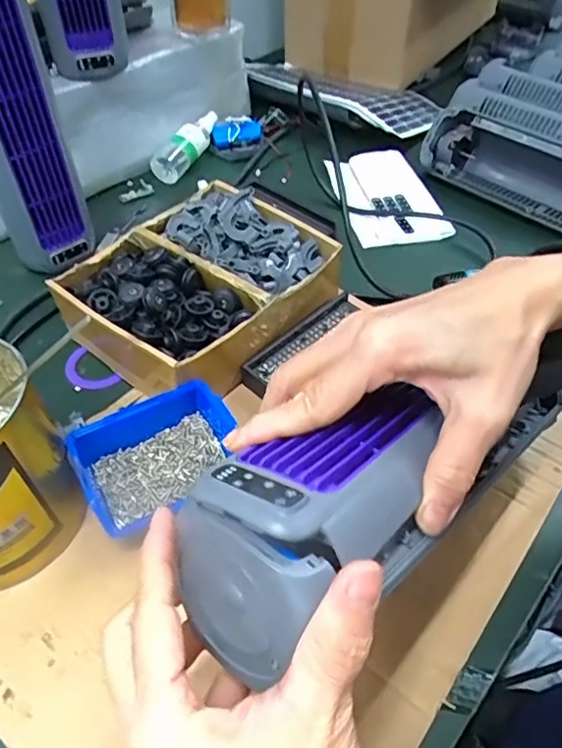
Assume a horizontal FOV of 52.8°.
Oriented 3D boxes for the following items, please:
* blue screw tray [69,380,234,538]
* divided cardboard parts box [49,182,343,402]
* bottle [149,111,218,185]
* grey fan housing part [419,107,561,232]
[{"bbox_3d":[-0.090,0.061,0.419,0.113,0.044,0.082,-27,53,-22],"label":"blue screw tray"},{"bbox_3d":[-0.073,-0.083,0.517,0.174,0.071,0.210,30,55,25],"label":"divided cardboard parts box"},{"bbox_3d":[-0.117,-0.302,0.742,0.035,0.044,0.124,26,53,22],"label":"bottle"},{"bbox_3d":[0.319,-0.231,0.666,0.301,0.088,0.075,26,53,22],"label":"grey fan housing part"}]

